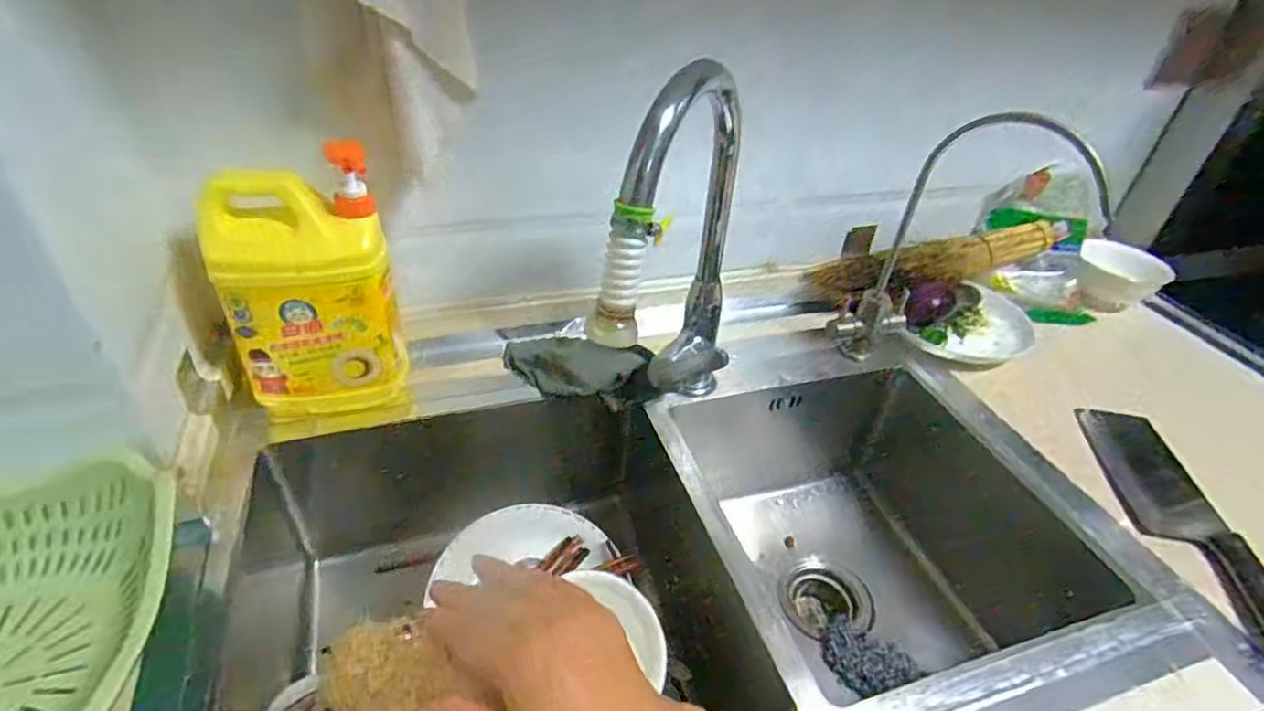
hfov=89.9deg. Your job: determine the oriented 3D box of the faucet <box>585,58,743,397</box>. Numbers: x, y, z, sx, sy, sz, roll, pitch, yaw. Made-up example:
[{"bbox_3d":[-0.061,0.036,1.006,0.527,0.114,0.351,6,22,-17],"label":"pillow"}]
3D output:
[{"bbox_3d":[0.037,-0.072,0.542,0.064,0.300,0.212,16,39,13],"label":"faucet"}]

